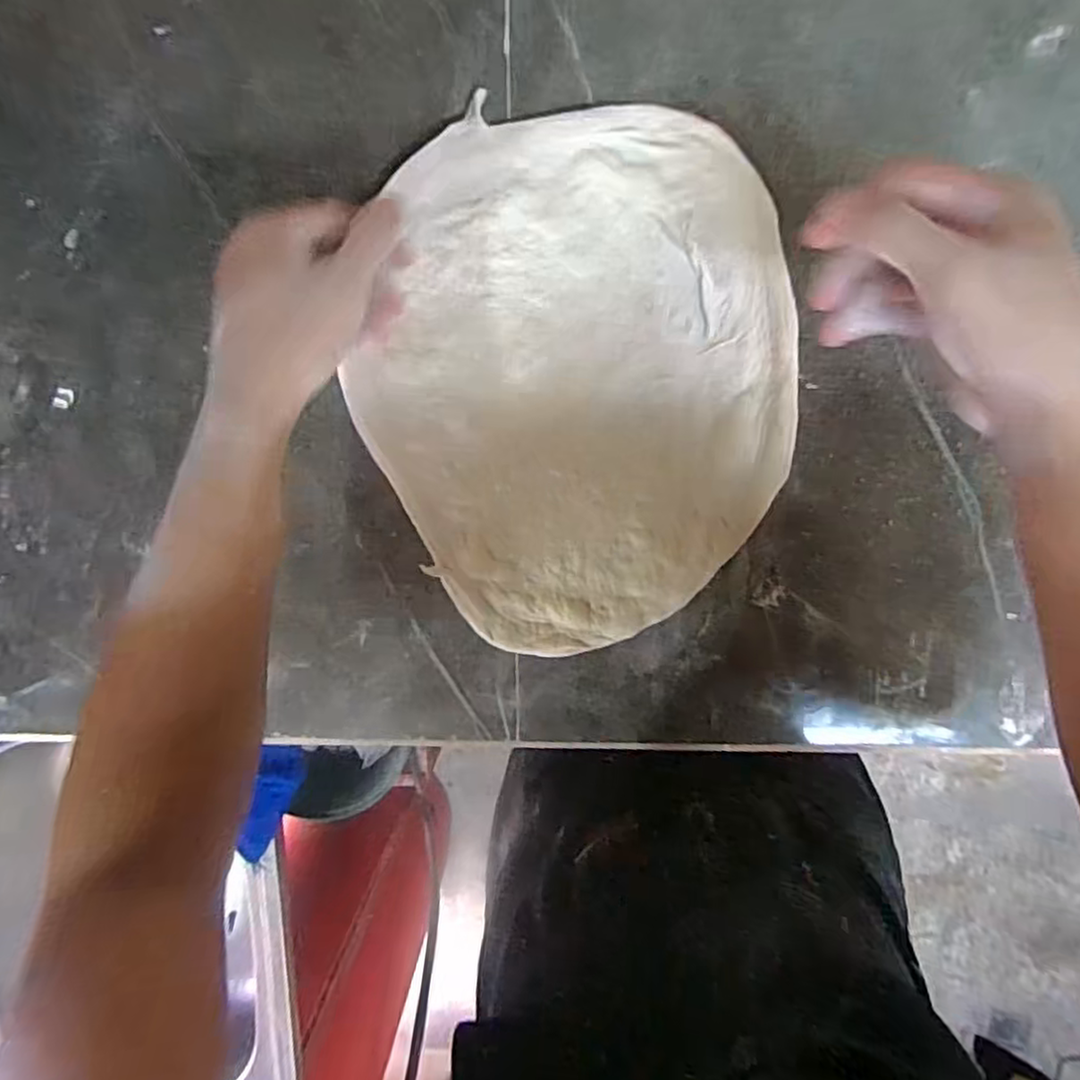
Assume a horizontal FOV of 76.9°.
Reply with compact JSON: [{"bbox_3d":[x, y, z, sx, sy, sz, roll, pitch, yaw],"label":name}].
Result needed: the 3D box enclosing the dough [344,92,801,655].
[{"bbox_3d":[0.026,-0.100,0.455,0.280,0.017,0.333,-13,98,6],"label":"dough"}]

